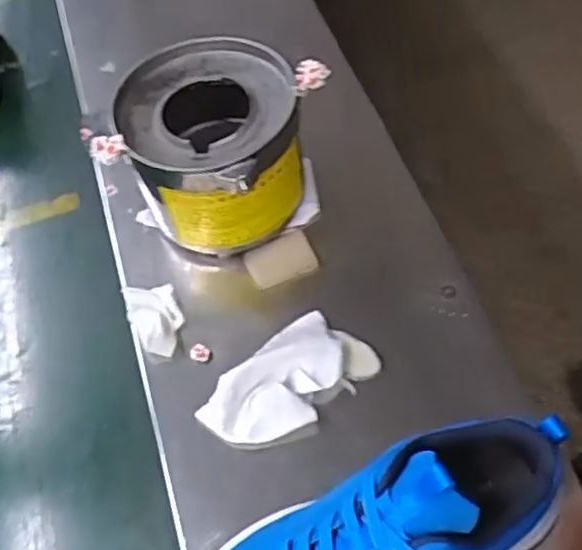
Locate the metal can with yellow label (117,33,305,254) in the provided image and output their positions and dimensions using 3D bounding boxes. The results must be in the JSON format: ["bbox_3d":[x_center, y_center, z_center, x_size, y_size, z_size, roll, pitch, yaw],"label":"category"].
[{"bbox_3d":[-0.061,-0.100,0.567,0.137,0.113,0.150,-7,58,0],"label":"metal can with yellow label"}]

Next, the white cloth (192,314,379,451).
[{"bbox_3d":[-0.002,0.081,0.510,0.124,0.018,0.072,-40,64,-18],"label":"white cloth"}]

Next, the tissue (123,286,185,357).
[{"bbox_3d":[-0.108,0.034,0.547,0.039,0.018,0.064,-20,59,-7],"label":"tissue"}]

